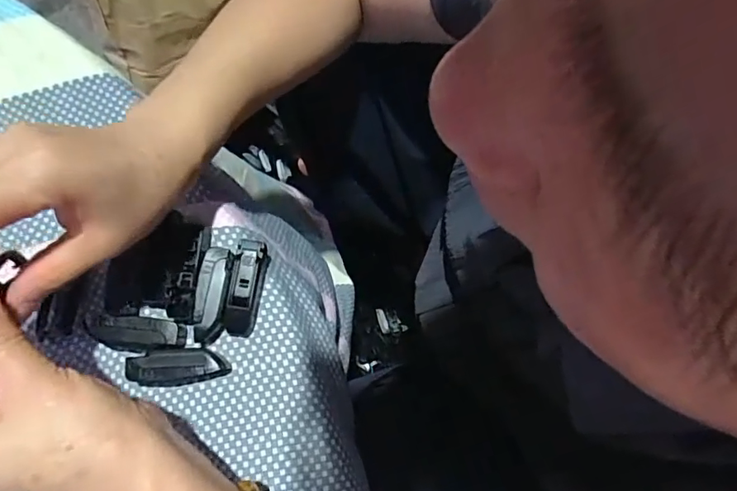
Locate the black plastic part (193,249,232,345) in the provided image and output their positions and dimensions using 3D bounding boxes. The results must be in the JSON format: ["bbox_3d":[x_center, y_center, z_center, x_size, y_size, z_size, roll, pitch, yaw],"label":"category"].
[{"bbox_3d":[-0.091,0.029,0.297,0.017,0.015,0.055,7,78,1],"label":"black plastic part"}]

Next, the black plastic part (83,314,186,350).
[{"bbox_3d":[-0.137,0.051,0.294,0.056,0.017,0.018,4,78,0],"label":"black plastic part"}]

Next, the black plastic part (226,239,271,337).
[{"bbox_3d":[-0.073,0.023,0.300,0.020,0.017,0.059,11,78,2],"label":"black plastic part"}]

